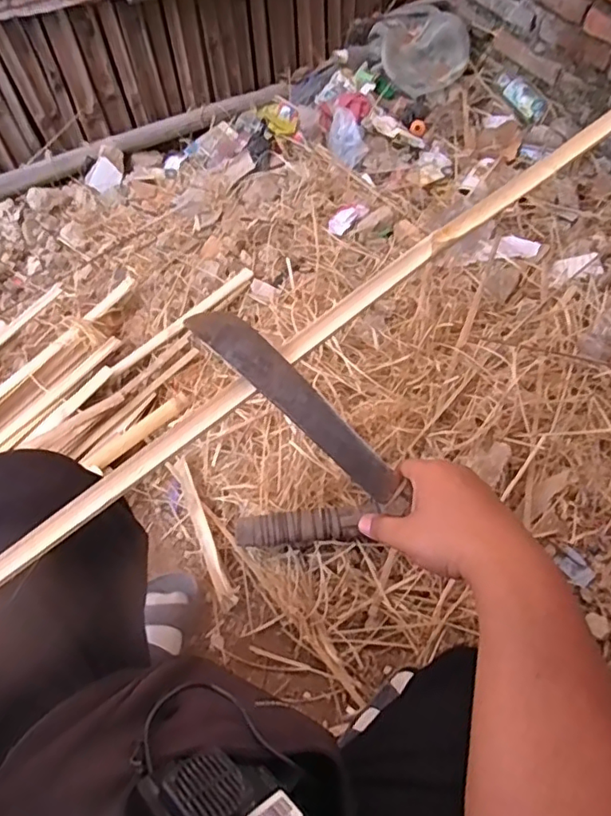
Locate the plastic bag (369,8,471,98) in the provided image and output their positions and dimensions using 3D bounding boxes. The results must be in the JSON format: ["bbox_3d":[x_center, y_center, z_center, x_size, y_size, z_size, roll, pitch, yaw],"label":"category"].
[{"bbox_3d":[0.280,-0.882,1.399,0.223,0.074,0.237,-12,63,-4],"label":"plastic bag"}]

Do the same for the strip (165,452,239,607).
[{"bbox_3d":[-0.156,0.183,0.865,0.028,0.012,0.243,-22,59,-13],"label":"strip"}]

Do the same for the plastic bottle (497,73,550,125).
[{"bbox_3d":[0.501,-0.715,1.316,0.059,0.039,0.165,-21,58,-8],"label":"plastic bottle"}]

